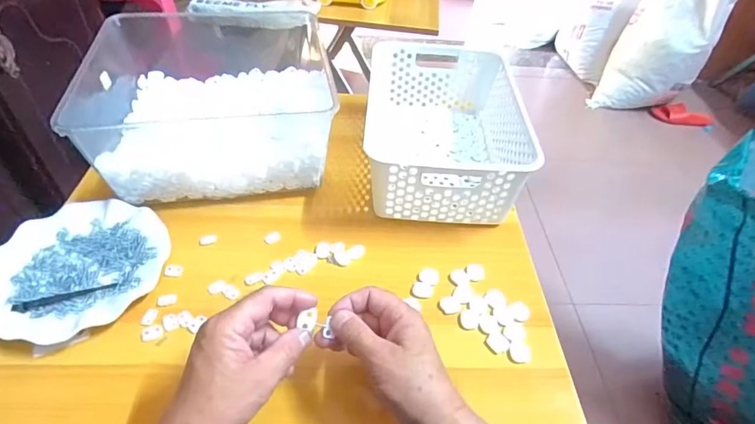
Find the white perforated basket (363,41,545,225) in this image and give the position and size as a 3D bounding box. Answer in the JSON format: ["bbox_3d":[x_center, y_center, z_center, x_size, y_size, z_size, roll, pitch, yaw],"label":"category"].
[{"bbox_3d":[0.089,-0.124,0.636,0.203,0.114,0.303,4,45,-1],"label":"white perforated basket"}]

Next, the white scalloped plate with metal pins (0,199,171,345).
[{"bbox_3d":[-0.334,0.058,0.488,0.179,0.018,0.170,2,45,-2],"label":"white scalloped plate with metal pins"}]

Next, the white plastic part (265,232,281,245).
[{"bbox_3d":[-0.131,0.032,0.546,0.016,0.004,0.021,32,51,25],"label":"white plastic part"}]

